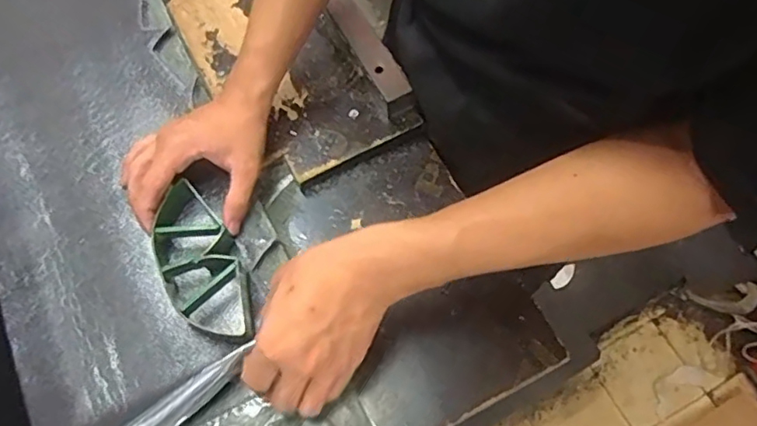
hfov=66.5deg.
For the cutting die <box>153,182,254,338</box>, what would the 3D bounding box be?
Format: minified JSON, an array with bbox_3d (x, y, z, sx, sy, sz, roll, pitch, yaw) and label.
[{"bbox_3d":[-0.152,0.041,0.488,0.065,0.043,0.145,-29,69,-11],"label":"cutting die"}]

